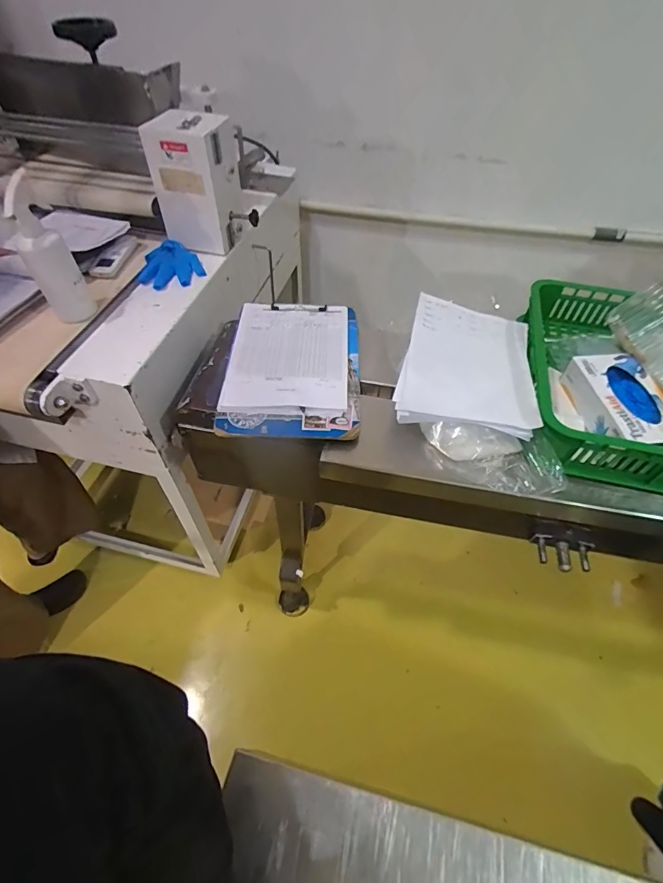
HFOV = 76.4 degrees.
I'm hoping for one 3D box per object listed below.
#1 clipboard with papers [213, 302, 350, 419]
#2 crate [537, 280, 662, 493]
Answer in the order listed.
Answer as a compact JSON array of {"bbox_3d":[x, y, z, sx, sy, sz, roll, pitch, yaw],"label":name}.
[{"bbox_3d":[-0.079,-0.169,0.795,0.218,0.028,0.300,2,52,0],"label":"clipboard with papers"},{"bbox_3d":[0.655,-0.085,0.730,0.610,0.107,0.399,12,52,8],"label":"crate"}]

